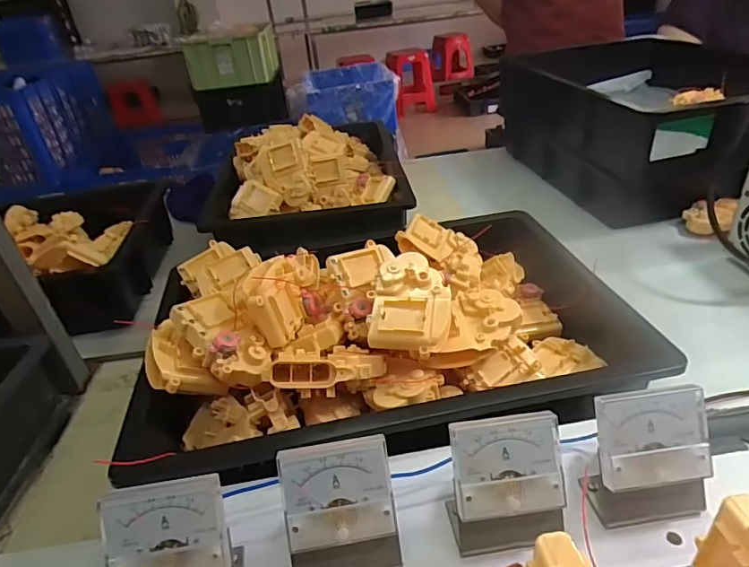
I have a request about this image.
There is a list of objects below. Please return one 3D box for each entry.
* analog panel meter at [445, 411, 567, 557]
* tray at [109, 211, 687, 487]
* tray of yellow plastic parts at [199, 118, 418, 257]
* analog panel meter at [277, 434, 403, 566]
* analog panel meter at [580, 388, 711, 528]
[{"bbox_3d":[0.079,0.119,0.305,0.068,0.066,0.048,-6,33,1],"label":"analog panel meter"},{"bbox_3d":[0.015,0.034,0.497,0.445,0.129,0.311,-8,33,-2],"label":"tray"},{"bbox_3d":[-0.120,-0.193,0.874,0.310,0.134,0.379,-9,33,-3],"label":"tray of yellow plastic parts"},{"bbox_3d":[-0.020,0.136,0.297,0.063,0.076,0.044,-8,33,-2],"label":"analog panel meter"},{"bbox_3d":[0.171,0.107,0.311,0.068,0.075,0.038,-6,33,1],"label":"analog panel meter"}]

